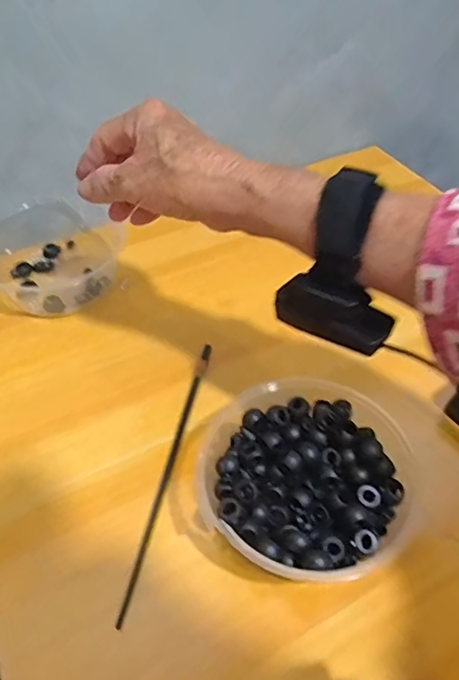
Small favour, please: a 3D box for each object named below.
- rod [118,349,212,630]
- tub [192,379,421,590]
[{"bbox_3d":[-0.046,0.094,0.411,0.008,0.006,0.232,10,50,9],"label":"rod"},{"bbox_3d":[0.048,0.096,0.376,0.160,0.054,0.142,27,54,22],"label":"tub"}]

